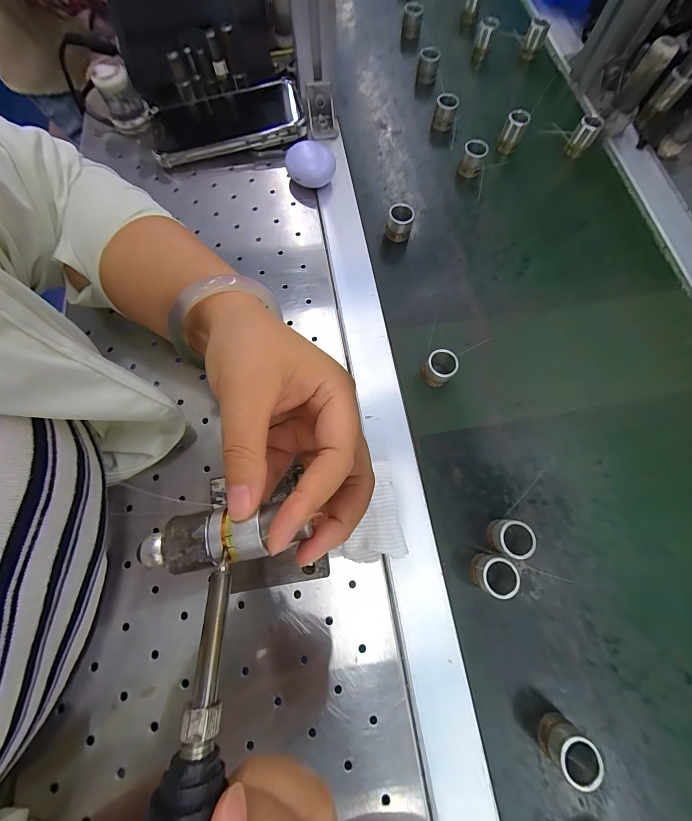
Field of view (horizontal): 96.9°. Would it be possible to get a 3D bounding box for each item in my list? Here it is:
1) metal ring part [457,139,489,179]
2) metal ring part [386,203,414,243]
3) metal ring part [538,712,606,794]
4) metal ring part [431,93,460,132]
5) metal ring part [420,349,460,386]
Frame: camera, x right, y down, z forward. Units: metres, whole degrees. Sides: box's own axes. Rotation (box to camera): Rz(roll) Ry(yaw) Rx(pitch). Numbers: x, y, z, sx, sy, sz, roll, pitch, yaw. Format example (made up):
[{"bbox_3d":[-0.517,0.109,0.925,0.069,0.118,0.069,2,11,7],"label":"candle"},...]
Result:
[{"bbox_3d":[0.136,-0.269,0.330,0.025,0.026,0.021,16,74,3],"label":"metal ring part"},{"bbox_3d":[0.054,-0.187,0.306,0.024,0.024,0.025,11,74,2],"label":"metal ring part"},{"bbox_3d":[0.134,0.206,0.188,0.024,0.025,0.027,-40,78,-12],"label":"metal ring part"},{"bbox_3d":[0.113,-0.338,0.349,0.024,0.029,0.022,13,74,2],"label":"metal ring part"},{"bbox_3d":[0.079,-0.035,0.262,0.024,0.026,0.025,31,75,7],"label":"metal ring part"}]

